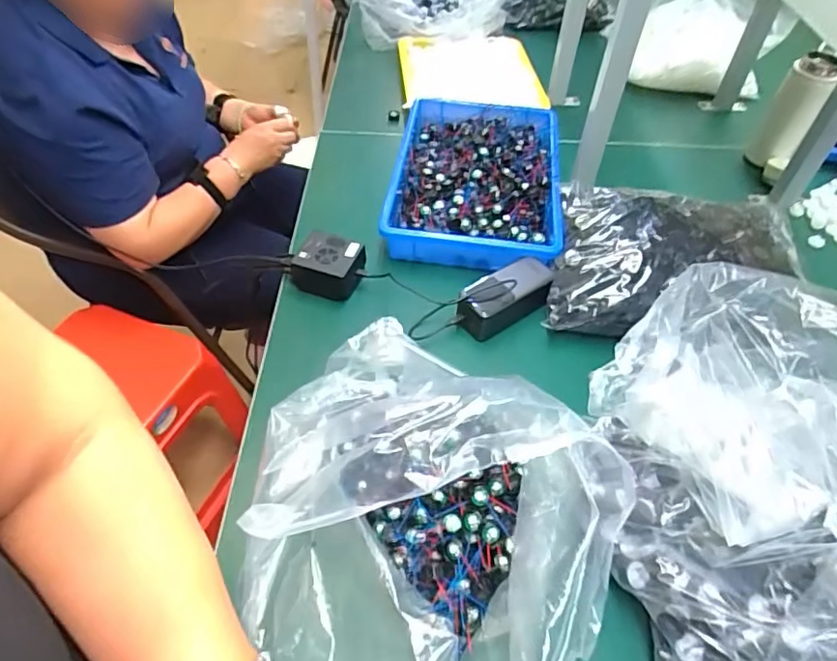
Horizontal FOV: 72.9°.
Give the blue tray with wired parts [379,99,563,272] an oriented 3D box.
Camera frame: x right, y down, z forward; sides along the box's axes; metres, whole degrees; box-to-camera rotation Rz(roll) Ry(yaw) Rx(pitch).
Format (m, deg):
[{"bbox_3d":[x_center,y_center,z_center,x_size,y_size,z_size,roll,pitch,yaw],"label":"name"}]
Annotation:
[{"bbox_3d":[0.086,-0.235,0.872,0.248,0.068,0.365,6,50,3],"label":"blue tray with wired parts"}]

